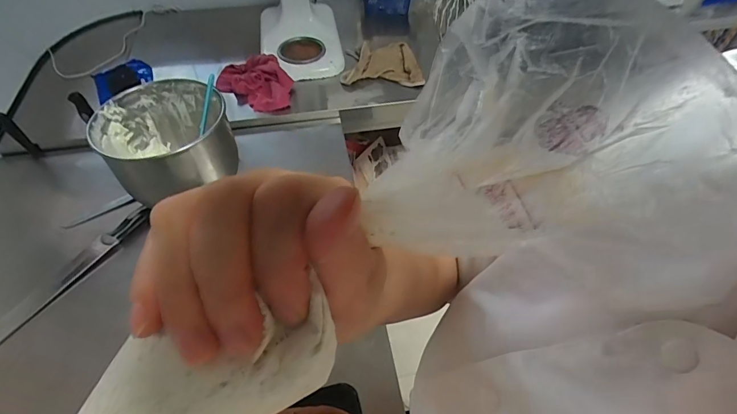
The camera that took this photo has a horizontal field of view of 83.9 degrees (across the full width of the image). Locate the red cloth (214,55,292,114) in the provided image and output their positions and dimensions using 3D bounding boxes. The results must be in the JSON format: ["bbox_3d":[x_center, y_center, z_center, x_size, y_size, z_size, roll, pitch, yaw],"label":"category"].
[{"bbox_3d":[-0.306,-0.331,1.101,0.197,0.062,0.208,-12,53,-10],"label":"red cloth"}]

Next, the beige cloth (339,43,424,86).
[{"bbox_3d":[0.049,-0.425,1.200,0.233,0.037,0.192,7,52,5],"label":"beige cloth"}]

